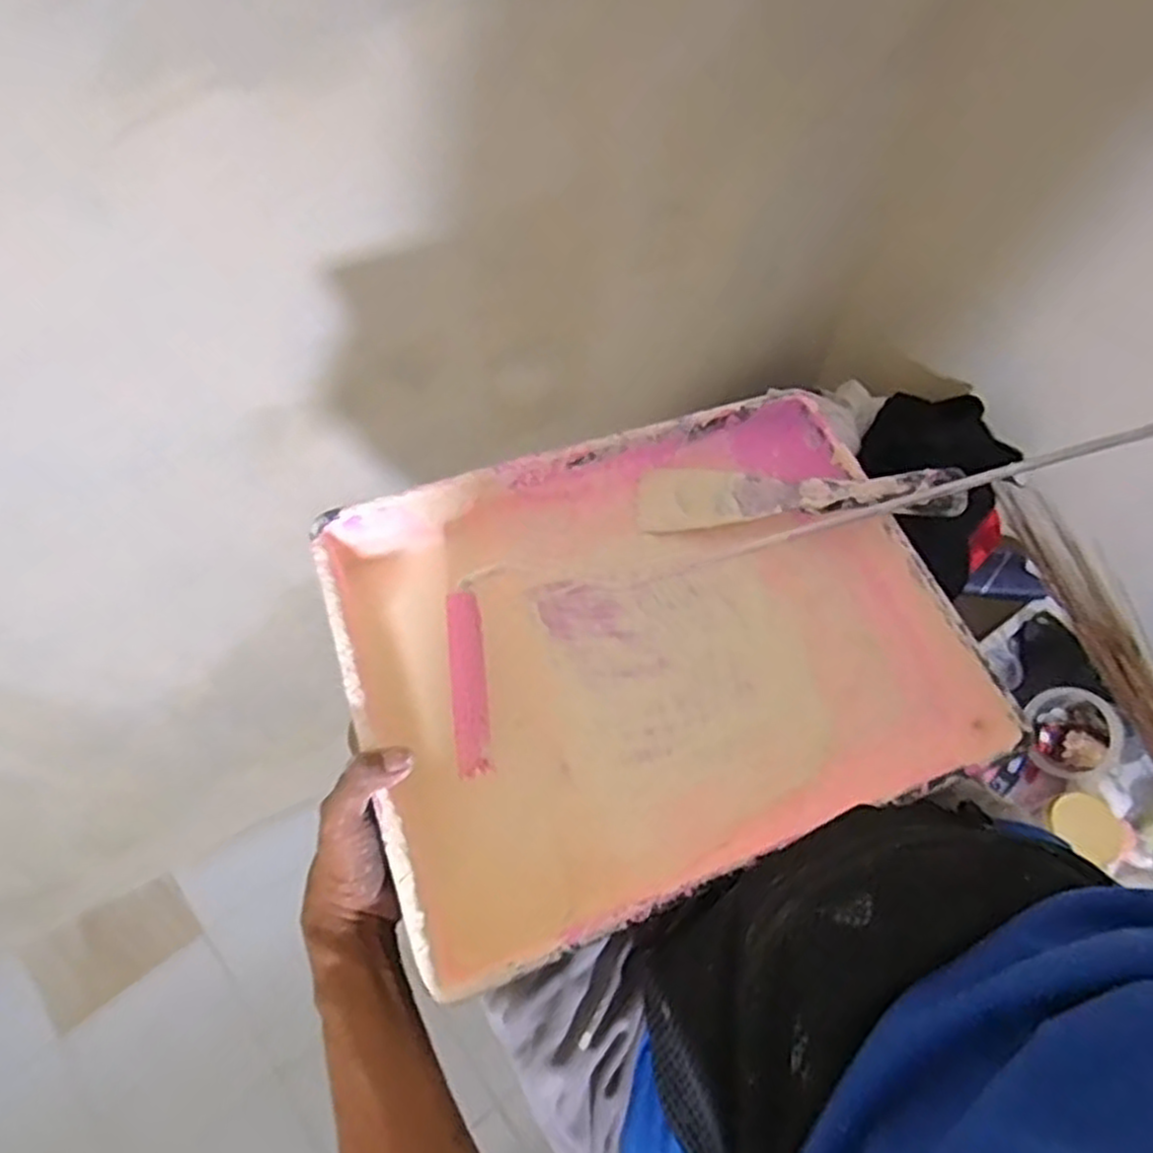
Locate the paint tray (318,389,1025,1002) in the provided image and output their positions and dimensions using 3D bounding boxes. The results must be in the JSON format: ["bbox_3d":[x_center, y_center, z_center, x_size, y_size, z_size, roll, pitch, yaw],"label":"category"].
[{"bbox_3d":[0.047,0.038,0.466,0.352,0.077,0.271,-20,66,-7],"label":"paint tray"}]

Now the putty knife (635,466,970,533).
[{"bbox_3d":[0.143,-0.055,0.502,0.208,0.013,0.051,1,64,18],"label":"putty knife"}]

